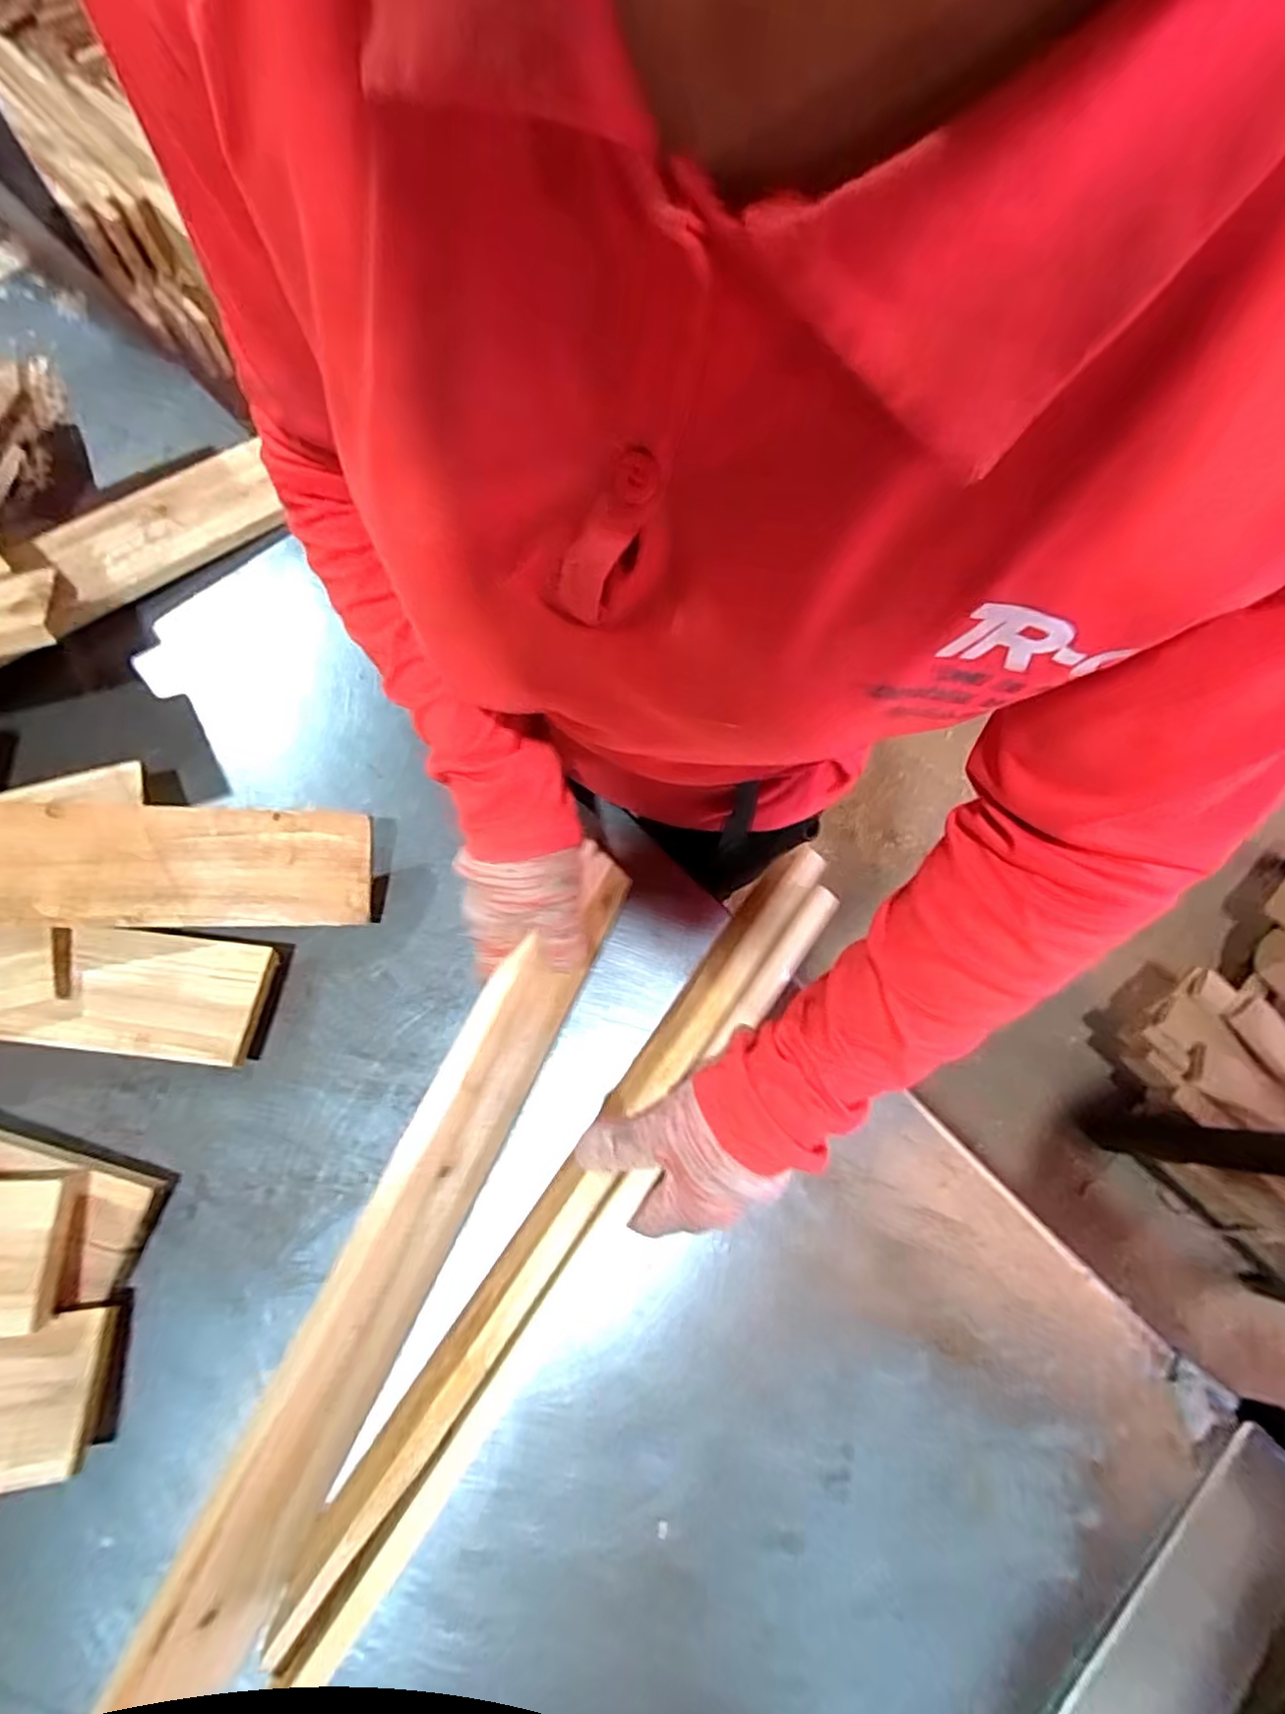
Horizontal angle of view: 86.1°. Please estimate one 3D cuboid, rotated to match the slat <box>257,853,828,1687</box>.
[{"bbox_3d":[-0.041,0.198,0.417,0.029,0.083,0.500,35,75,9],"label":"slat"}]

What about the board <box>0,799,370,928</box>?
[{"bbox_3d":[-0.439,0.003,0.421,0.497,0.017,0.080,1,92,-15],"label":"board"}]

